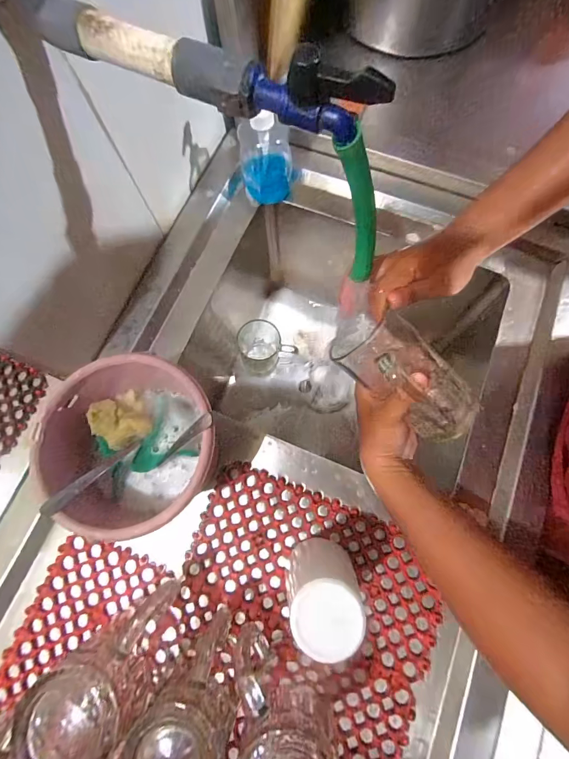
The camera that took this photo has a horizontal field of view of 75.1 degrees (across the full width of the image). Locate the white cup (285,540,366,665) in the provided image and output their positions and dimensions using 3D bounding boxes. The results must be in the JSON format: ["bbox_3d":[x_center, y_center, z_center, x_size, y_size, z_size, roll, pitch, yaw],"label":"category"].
[{"bbox_3d":[0.040,0.205,0.364,0.073,0.158,0.062,3,75,2],"label":"white cup"}]

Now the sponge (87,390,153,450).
[{"bbox_3d":[-0.185,0.045,0.420,0.053,0.035,0.057,-32,77,-7],"label":"sponge"}]

